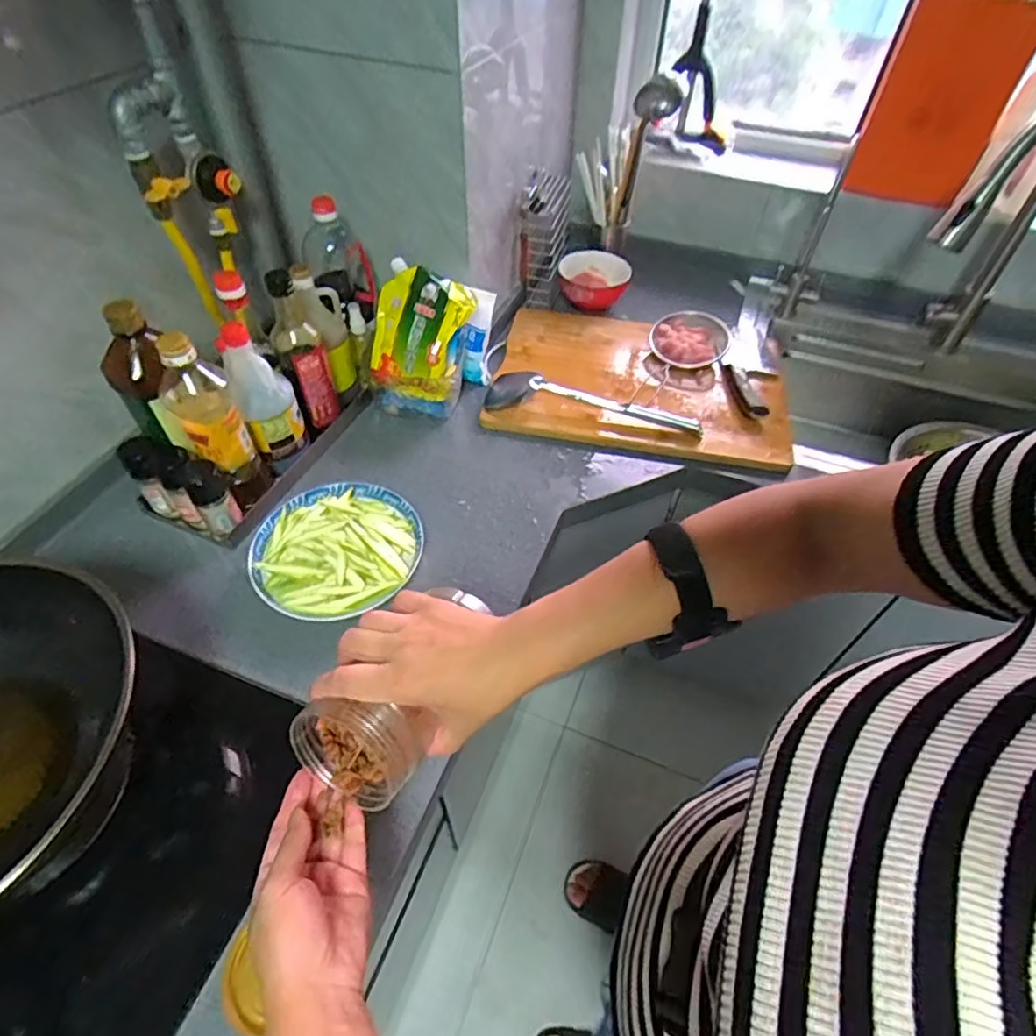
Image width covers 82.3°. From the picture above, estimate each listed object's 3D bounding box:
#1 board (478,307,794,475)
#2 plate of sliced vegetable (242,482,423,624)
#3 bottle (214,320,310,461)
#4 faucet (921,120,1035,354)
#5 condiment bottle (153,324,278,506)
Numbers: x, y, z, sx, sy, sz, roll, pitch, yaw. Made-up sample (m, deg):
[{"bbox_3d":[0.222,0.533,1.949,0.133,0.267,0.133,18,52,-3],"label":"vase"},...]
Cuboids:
[{"bbox_3d":[0.203,-0.246,0.987,0.462,0.027,0.337,9,51,5],"label":"board"},{"bbox_3d":[-0.224,0.033,0.733,0.195,0.059,0.196,1,51,-2],"label":"plate of sliced vegetable"},{"bbox_3d":[-0.327,-0.157,0.768,0.071,0.178,0.061,-19,55,-17],"label":"bottle"},{"bbox_3d":[0.738,-0.417,0.952,0.297,0.377,0.071,-31,59,-24],"label":"faucet"},{"bbox_3d":[-0.361,-0.107,0.715,0.075,0.240,0.077,-28,58,-23],"label":"condiment bottle"}]

